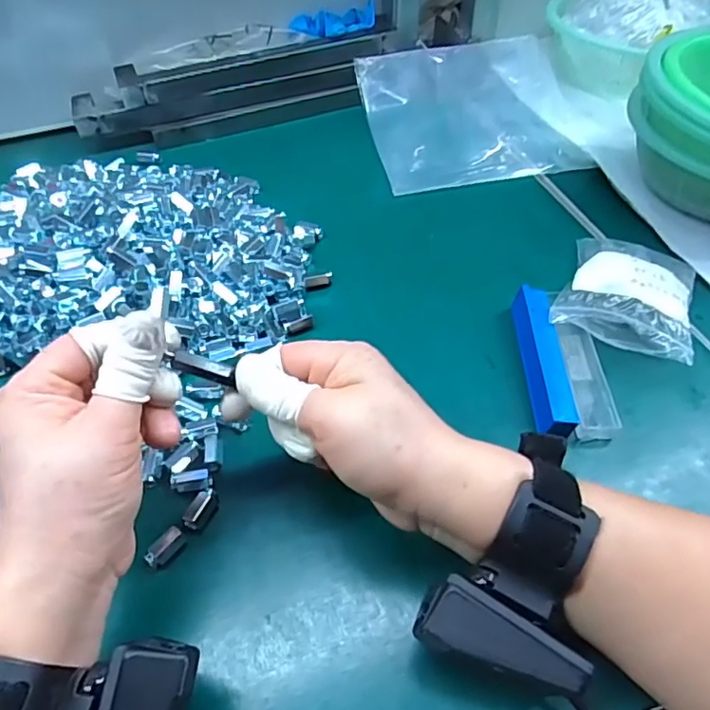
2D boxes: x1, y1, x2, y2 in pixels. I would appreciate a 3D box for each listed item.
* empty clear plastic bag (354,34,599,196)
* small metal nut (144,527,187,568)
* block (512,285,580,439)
[{"bbox_3d":[0.113,-0.235,0.555,0.194,0.046,0.180,-11,51,-7],"label":"empty clear plastic bag"},{"bbox_3d":[-0.099,0.101,0.301,0.009,0.009,0.021,30,57,24],"label":"small metal nut"},{"bbox_3d":[0.120,0.004,0.366,0.020,0.023,0.114,0,50,1],"label":"block"}]

